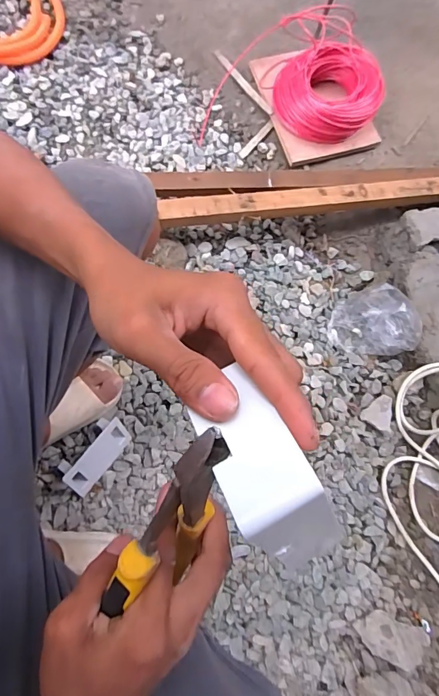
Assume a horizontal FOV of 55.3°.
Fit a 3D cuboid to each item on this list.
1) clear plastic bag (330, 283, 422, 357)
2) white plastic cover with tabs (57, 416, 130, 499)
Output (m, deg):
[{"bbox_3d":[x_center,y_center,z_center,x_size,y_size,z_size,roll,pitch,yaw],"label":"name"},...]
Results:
[{"bbox_3d":[0.317,-0.058,0.868,0.168,0.084,0.130,0,75,1],"label":"clear plastic bag"},{"bbox_3d":[-0.205,0.174,0.686,0.036,0.072,0.123,20,56,30],"label":"white plastic cover with tabs"}]

